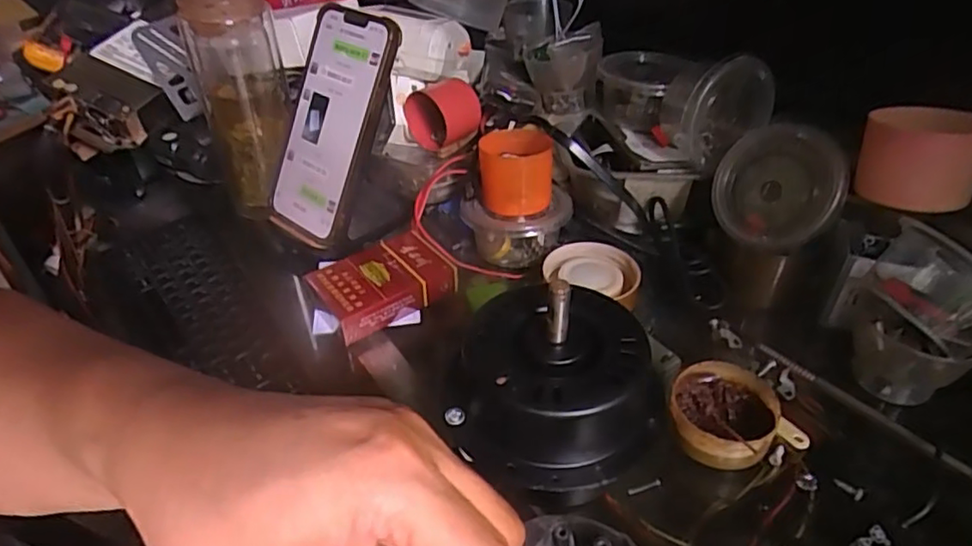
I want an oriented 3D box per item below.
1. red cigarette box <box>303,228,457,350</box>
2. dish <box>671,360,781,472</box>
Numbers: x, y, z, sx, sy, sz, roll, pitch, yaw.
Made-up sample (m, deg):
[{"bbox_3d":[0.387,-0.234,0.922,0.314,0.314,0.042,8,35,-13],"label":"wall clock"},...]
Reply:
[{"bbox_3d":[-0.069,0.007,0.416,0.085,0.025,0.055,-27,45,-29],"label":"red cigarette box"},{"bbox_3d":[0.129,0.075,0.338,0.053,0.022,0.060,14,41,18],"label":"dish"}]

